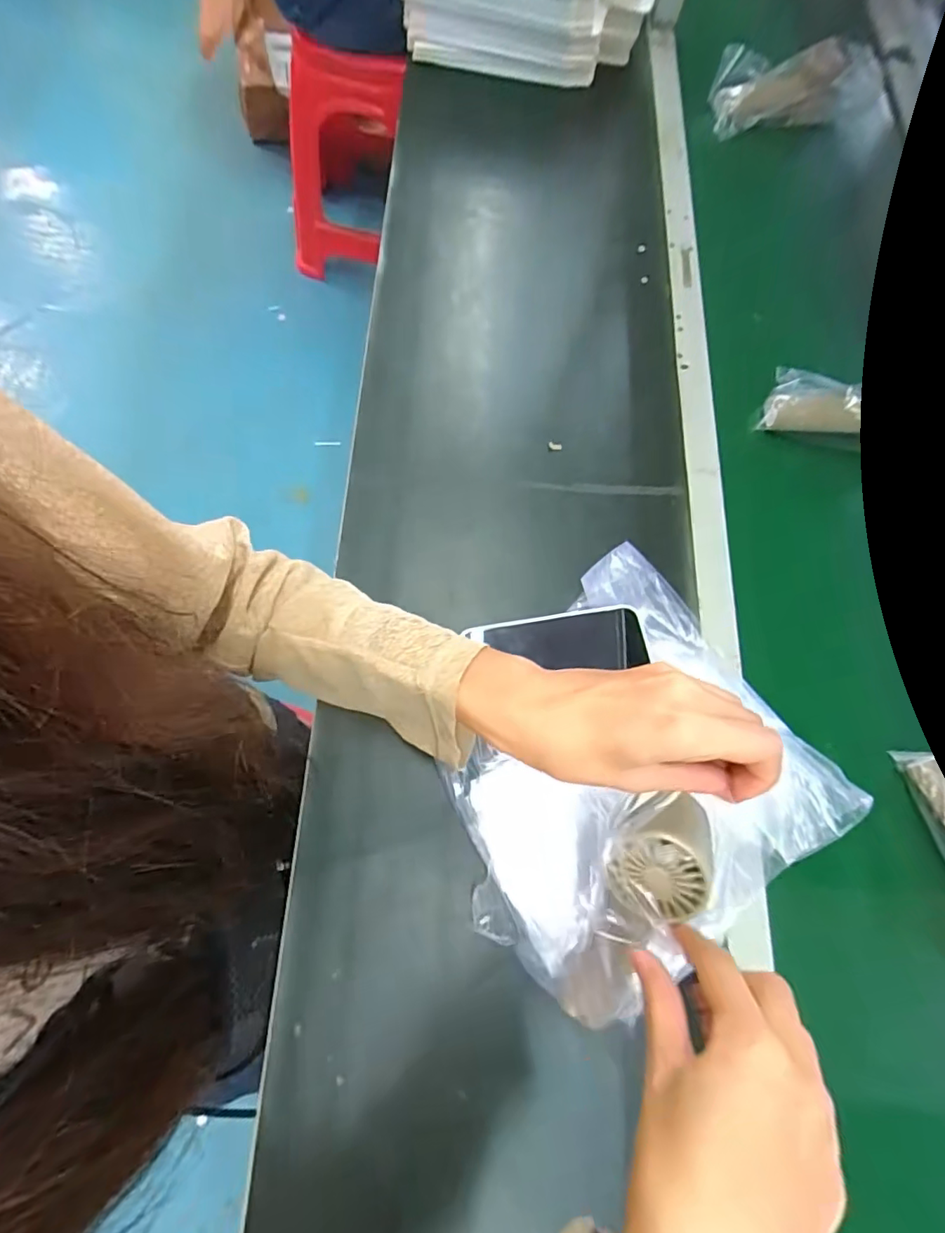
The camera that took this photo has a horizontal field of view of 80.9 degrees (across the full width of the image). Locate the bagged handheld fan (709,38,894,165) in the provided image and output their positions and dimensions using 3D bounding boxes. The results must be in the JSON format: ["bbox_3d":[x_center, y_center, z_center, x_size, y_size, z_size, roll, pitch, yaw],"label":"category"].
[{"bbox_3d":[0.398,-0.628,0.667,0.215,0.077,0.087,0,72,-8],"label":"bagged handheld fan"}]

